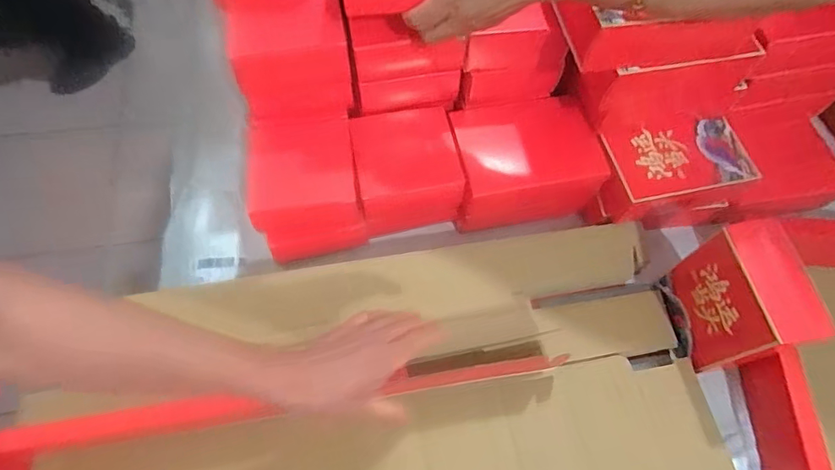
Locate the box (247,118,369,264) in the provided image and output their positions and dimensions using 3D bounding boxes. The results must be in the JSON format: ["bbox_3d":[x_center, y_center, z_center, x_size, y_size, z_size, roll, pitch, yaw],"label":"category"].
[{"bbox_3d":[-0.135,-0.051,0.611,0.123,0.116,0.135,-9,65,-8],"label":"box"}]

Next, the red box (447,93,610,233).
[{"bbox_3d":[0.131,-0.085,0.637,0.180,0.117,0.127,-9,65,-7],"label":"red box"}]

